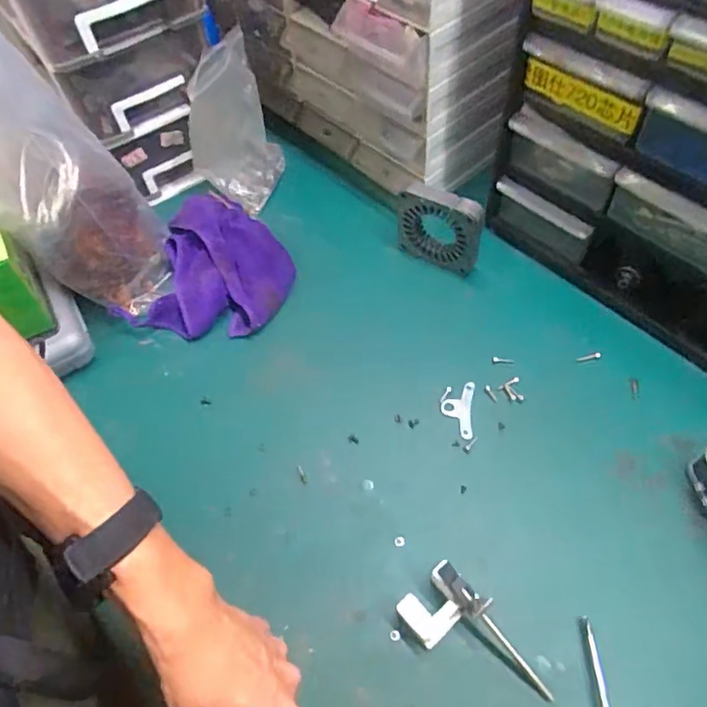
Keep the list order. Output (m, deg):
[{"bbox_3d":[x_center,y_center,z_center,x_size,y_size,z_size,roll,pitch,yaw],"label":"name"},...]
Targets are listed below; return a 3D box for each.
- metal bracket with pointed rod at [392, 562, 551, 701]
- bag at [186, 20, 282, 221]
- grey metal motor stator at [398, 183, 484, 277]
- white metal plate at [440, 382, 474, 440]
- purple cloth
[{"bbox_3d":[0.093,0.217,0.419,0.123,0.042,0.056,35,66,23],"label":"metal bracket with pointed rod"},{"bbox_3d":[-0.159,-0.294,0.716,0.113,0.150,0.162,-14,58,-5],"label":"bag"},{"bbox_3d":[0.095,-0.138,0.618,0.096,0.098,0.021,25,63,19],"label":"grey metal motor stator"},{"bbox_3d":[0.101,0.054,0.546,0.031,0.004,0.059,5,58,7],"label":"white metal plate"},{"bbox_3d":[-0.152,-0.098,0.630,0.158,0.045,0.178,16,60,13],"label":"purple cloth"}]

